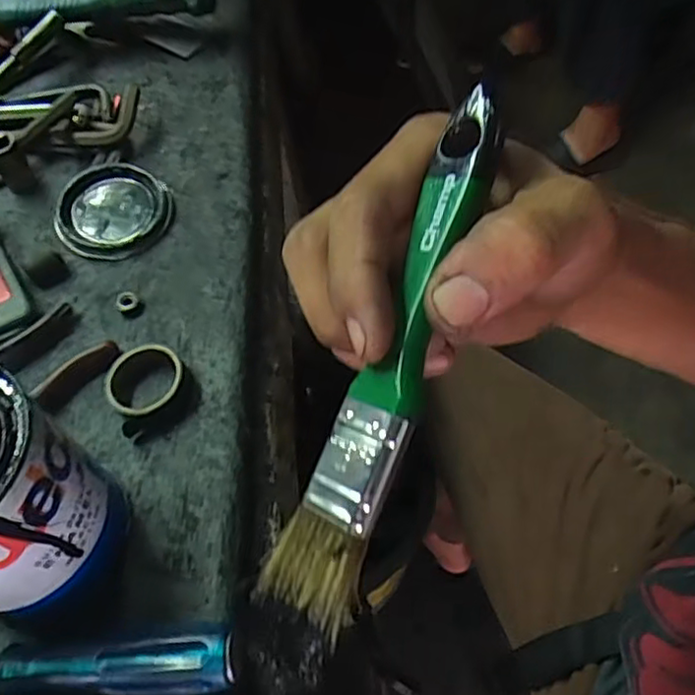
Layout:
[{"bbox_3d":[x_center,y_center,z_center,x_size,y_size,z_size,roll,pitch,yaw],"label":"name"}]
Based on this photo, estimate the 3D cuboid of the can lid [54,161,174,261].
[{"bbox_3d":[-0.155,-0.092,0.438,0.070,0.020,0.070,-2,56,4],"label":"can lid"}]

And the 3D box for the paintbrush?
[{"bbox_3d":[0.013,-0.001,0.191,0.025,0.009,0.158,18,83,17],"label":"paintbrush"}]

